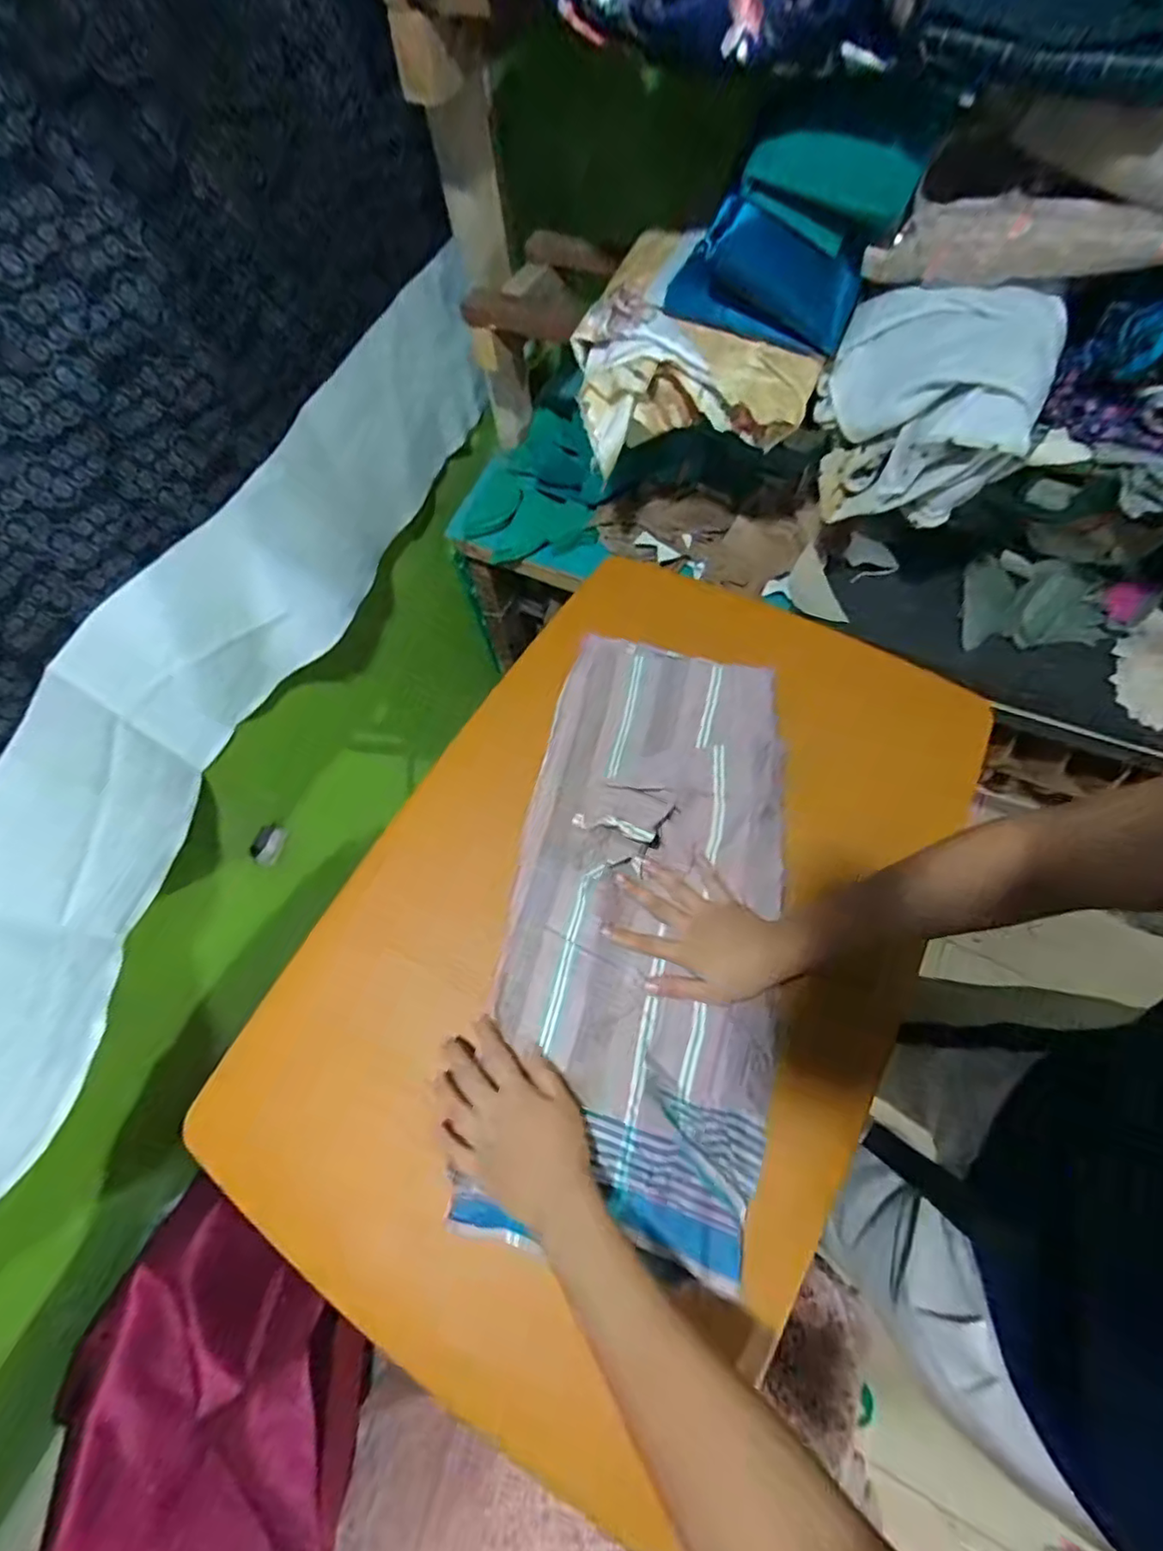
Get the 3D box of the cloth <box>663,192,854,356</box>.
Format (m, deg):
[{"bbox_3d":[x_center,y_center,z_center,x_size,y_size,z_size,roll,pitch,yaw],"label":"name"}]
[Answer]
[{"bbox_3d":[0.162,-0.448,0.559,0.165,0.085,0.069,28,70,15],"label":"cloth"}]

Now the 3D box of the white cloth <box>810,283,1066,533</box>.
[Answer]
[{"bbox_3d":[0.315,-0.330,0.584,0.184,0.166,0.114,15,67,10],"label":"white cloth"}]

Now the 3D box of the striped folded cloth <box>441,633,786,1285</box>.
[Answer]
[{"bbox_3d":[0.058,0.103,0.546,0.227,0.040,0.505,9,65,5],"label":"striped folded cloth"}]

